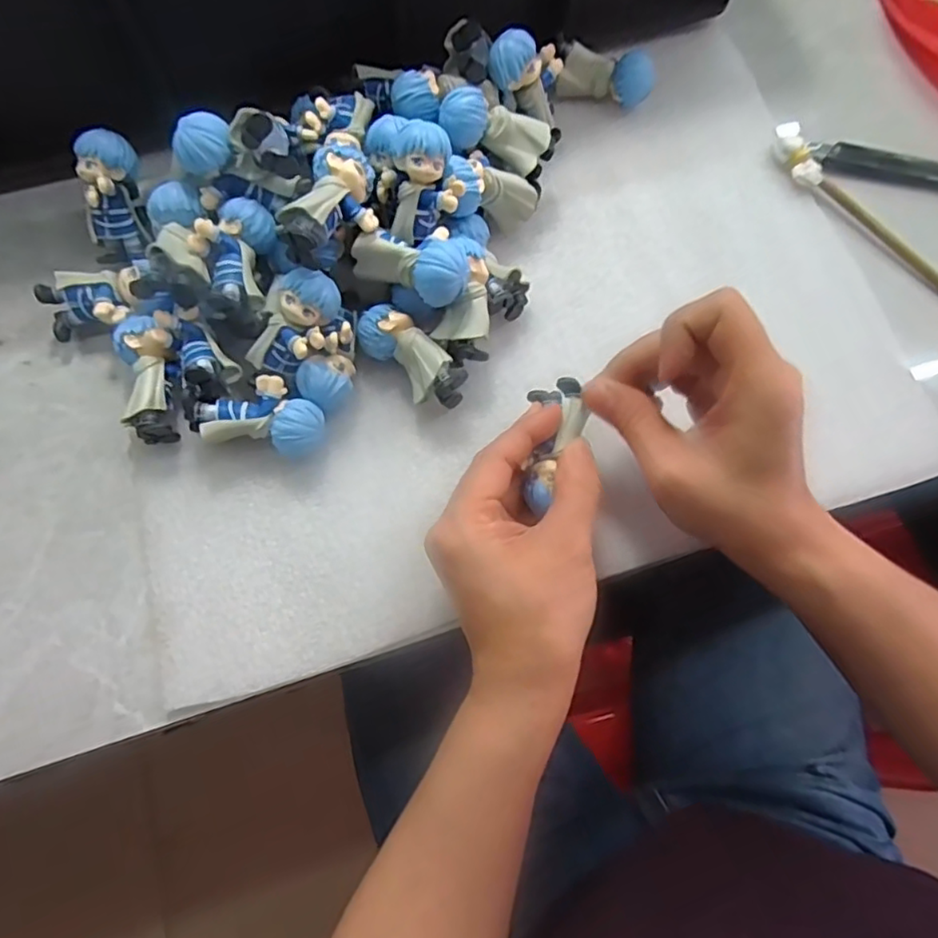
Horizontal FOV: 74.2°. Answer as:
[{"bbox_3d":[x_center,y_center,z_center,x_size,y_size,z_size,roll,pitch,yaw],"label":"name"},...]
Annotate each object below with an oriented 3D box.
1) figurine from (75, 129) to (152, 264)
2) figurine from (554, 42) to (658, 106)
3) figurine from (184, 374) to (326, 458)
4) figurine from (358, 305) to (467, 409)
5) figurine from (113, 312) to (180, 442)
[{"bbox_3d":[-0.183,-0.137,0.317,0.024,0.062,0.028,6,30,0],"label":"figurine"},{"bbox_3d":[0.083,-0.238,0.376,0.056,0.030,0.020,11,72,2],"label":"figurine"},{"bbox_3d":[-0.100,-0.025,0.302,0.060,0.027,0.036,4,72,0],"label":"figurine"},{"bbox_3d":[-0.029,-0.054,0.312,0.026,0.032,0.057,-38,77,-13],"label":"figurine"},{"bbox_3d":[-0.154,-0.044,0.306,0.026,0.033,0.059,-13,73,-6],"label":"figurine"}]

